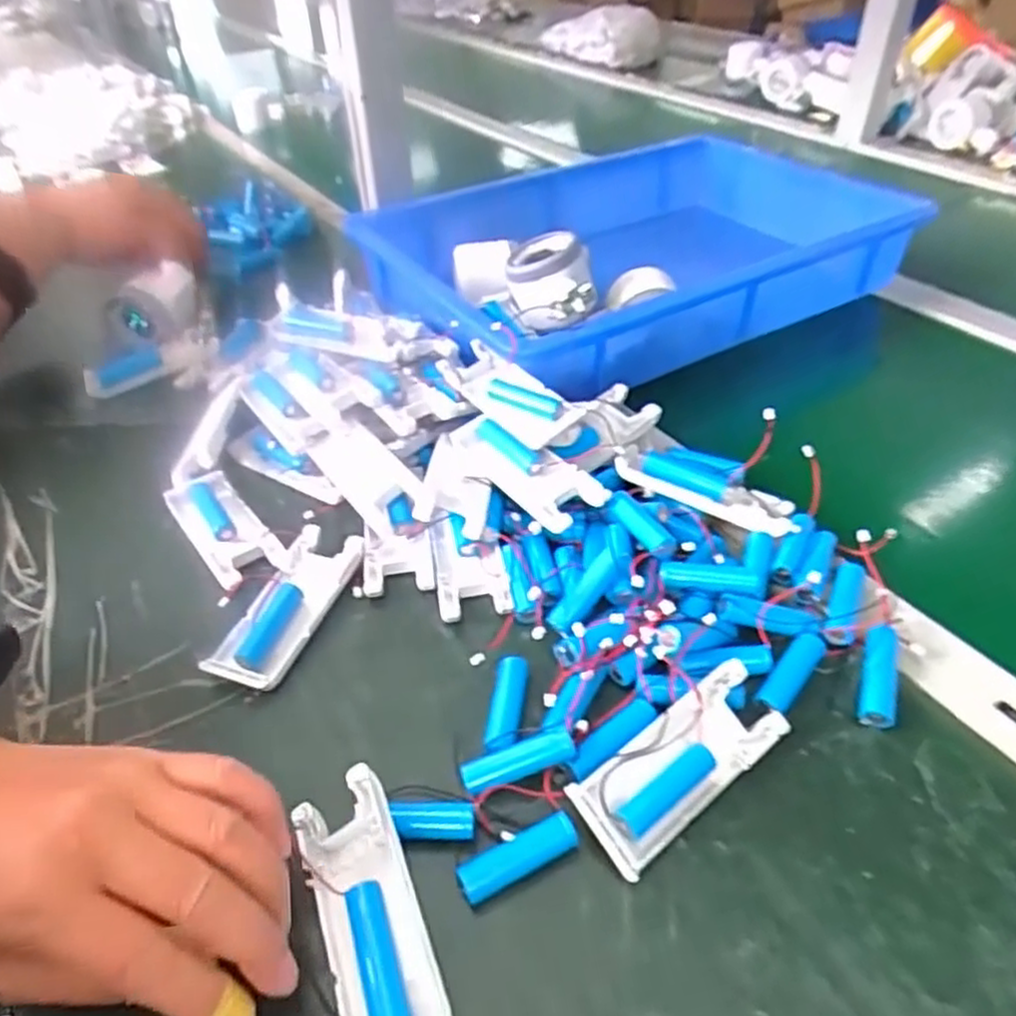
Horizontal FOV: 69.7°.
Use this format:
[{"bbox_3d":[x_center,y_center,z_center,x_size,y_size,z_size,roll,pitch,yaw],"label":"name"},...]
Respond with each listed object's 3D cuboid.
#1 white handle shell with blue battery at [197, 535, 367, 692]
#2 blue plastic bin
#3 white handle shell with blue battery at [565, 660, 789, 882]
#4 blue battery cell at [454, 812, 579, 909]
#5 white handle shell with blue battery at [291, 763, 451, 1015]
[{"bbox_3d":[-0.121,0.054,0.402,0.043,0.017,0.099,13,45,18],"label":"white handle shell with blue battery"},{"bbox_3d":[0.102,-0.215,0.634,0.394,0.105,0.287,-26,47,-22],"label":"blue plastic bin"},{"bbox_3d":[0.075,0.113,0.321,0.101,0.020,0.039,-28,73,-26],"label":"white handle shell with blue battery"},{"bbox_3d":[0.005,0.144,0.300,0.052,0.012,0.015,-20,45,-17],"label":"blue battery cell"},{"bbox_3d":[-0.053,0.156,0.279,0.040,0.019,0.103,-32,49,0],"label":"white handle shell with blue battery"}]

